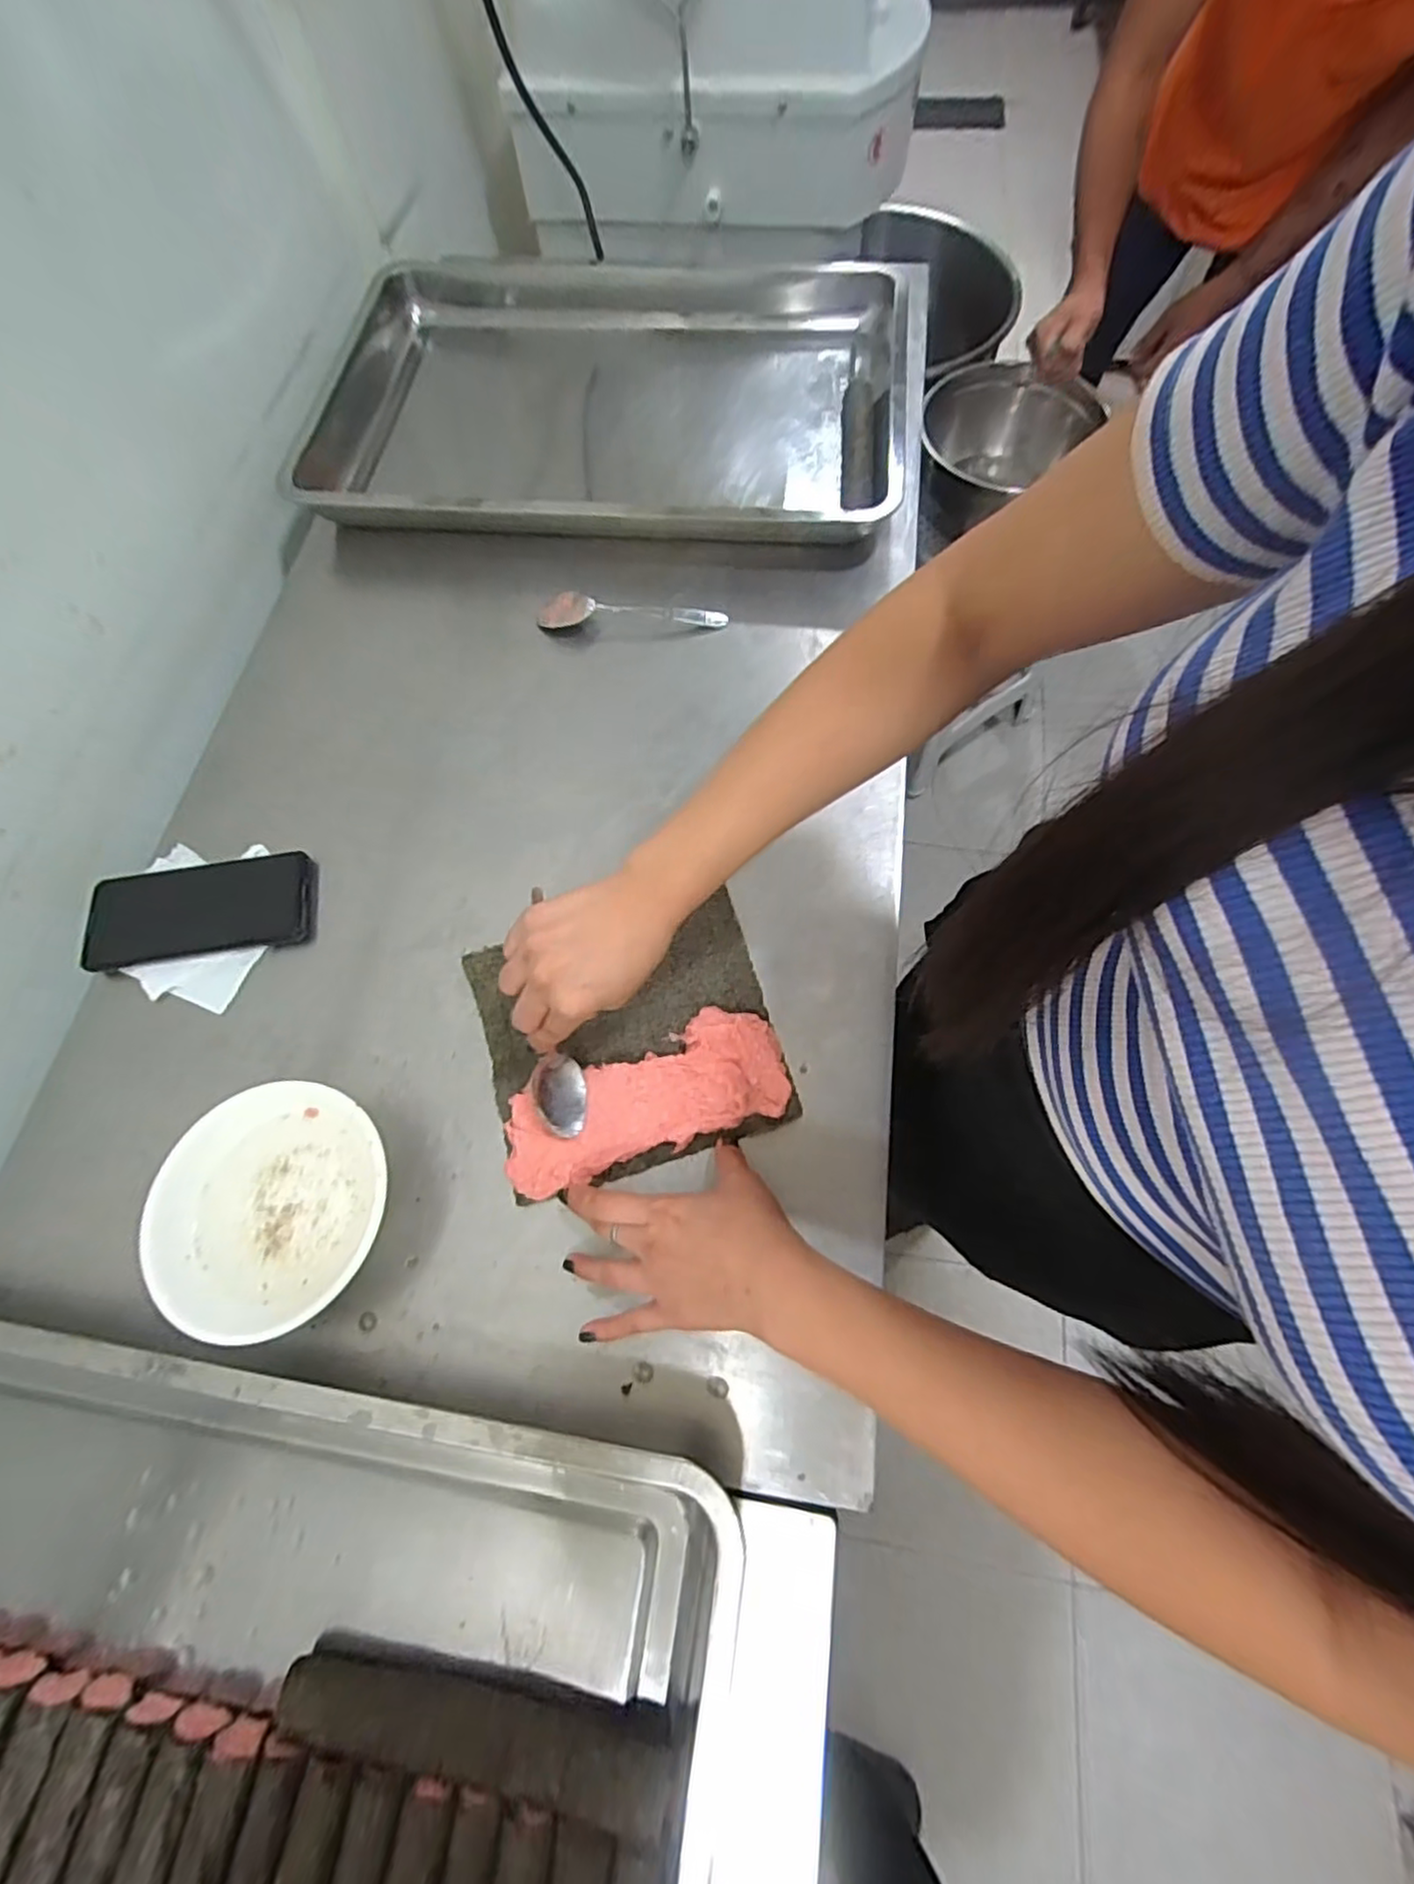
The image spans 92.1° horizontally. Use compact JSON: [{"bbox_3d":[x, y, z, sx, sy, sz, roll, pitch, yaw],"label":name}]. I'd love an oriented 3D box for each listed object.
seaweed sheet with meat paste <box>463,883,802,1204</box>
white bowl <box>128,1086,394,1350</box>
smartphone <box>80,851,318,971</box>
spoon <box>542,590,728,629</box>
[{"bbox_3d":[-0.054,0.068,0.475,0.197,0.031,0.171,-17,66,-4],"label":"seaweed sheet with meat paste"},{"bbox_3d":[-0.273,0.168,0.435,0.138,0.043,0.145,-1,66,3],"label":"white bowl"},{"bbox_3d":[-0.396,-0.027,0.535,0.167,0.015,0.077,-9,66,-1],"label":"smartphone"},{"bbox_3d":[-0.069,-0.303,0.626,0.172,0.022,0.029,0,66,3],"label":"spoon"}]

